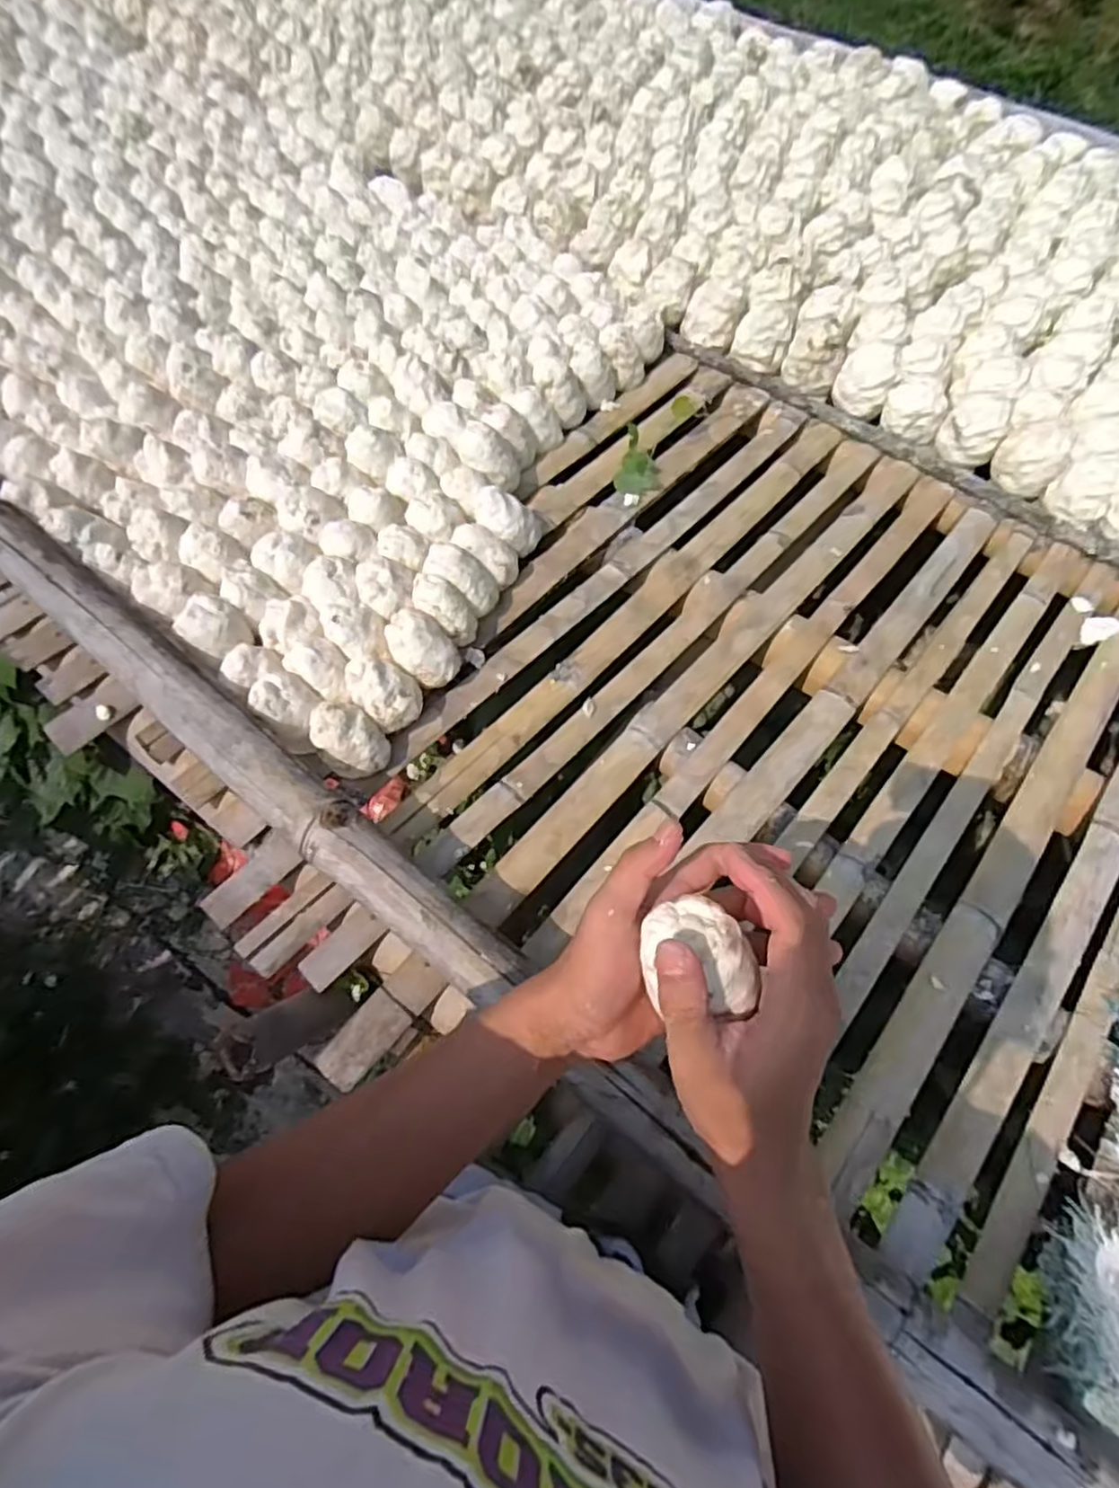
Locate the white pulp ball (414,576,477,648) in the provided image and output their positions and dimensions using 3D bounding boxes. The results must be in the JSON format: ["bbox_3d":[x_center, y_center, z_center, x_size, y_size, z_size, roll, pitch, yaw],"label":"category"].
[{"bbox_3d":[-0.131,-0.144,0.789,0.071,0.073,0.051,18,64,6],"label":"white pulp ball"}]

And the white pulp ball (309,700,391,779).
[{"bbox_3d":[-0.213,-0.004,0.705,0.076,0.067,0.061,37,67,15],"label":"white pulp ball"}]

